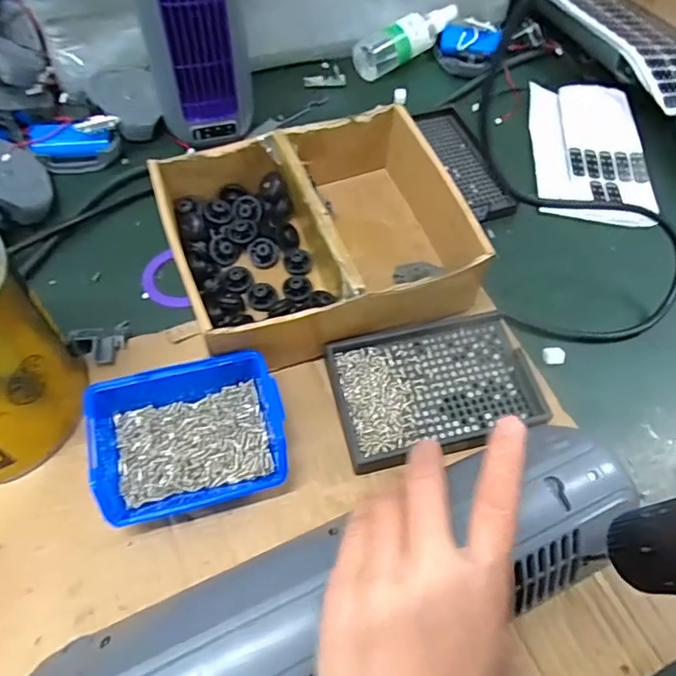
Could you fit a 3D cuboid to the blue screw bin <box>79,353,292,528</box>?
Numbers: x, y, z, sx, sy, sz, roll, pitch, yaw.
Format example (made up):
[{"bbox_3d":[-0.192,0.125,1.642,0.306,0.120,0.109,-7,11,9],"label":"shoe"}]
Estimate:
[{"bbox_3d":[-0.091,0.060,0.336,0.112,0.043,0.089,-12,61,-10],"label":"blue screw bin"}]

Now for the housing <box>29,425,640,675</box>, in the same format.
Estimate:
[{"bbox_3d":[0.012,0.131,0.264,0.299,0.069,0.085,-19,62,-15],"label":"housing"}]

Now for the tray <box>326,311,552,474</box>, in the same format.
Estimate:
[{"bbox_3d":[0.067,0.034,0.376,0.137,0.016,0.094,-11,60,-10],"label":"tray"}]

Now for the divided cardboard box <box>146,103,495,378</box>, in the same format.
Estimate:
[{"bbox_3d":[-0.017,-0.079,0.402,0.200,0.063,0.171,-18,62,-13],"label":"divided cardboard box"}]

